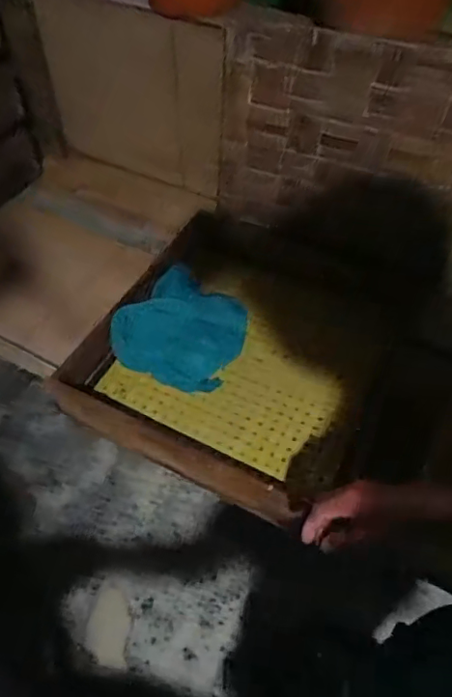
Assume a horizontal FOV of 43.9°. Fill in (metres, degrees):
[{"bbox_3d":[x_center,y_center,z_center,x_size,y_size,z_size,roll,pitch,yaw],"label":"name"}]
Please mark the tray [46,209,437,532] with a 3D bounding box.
[{"bbox_3d":[0.047,-0.015,1.020,0.514,0.122,0.561,27,52,11],"label":"tray"}]

